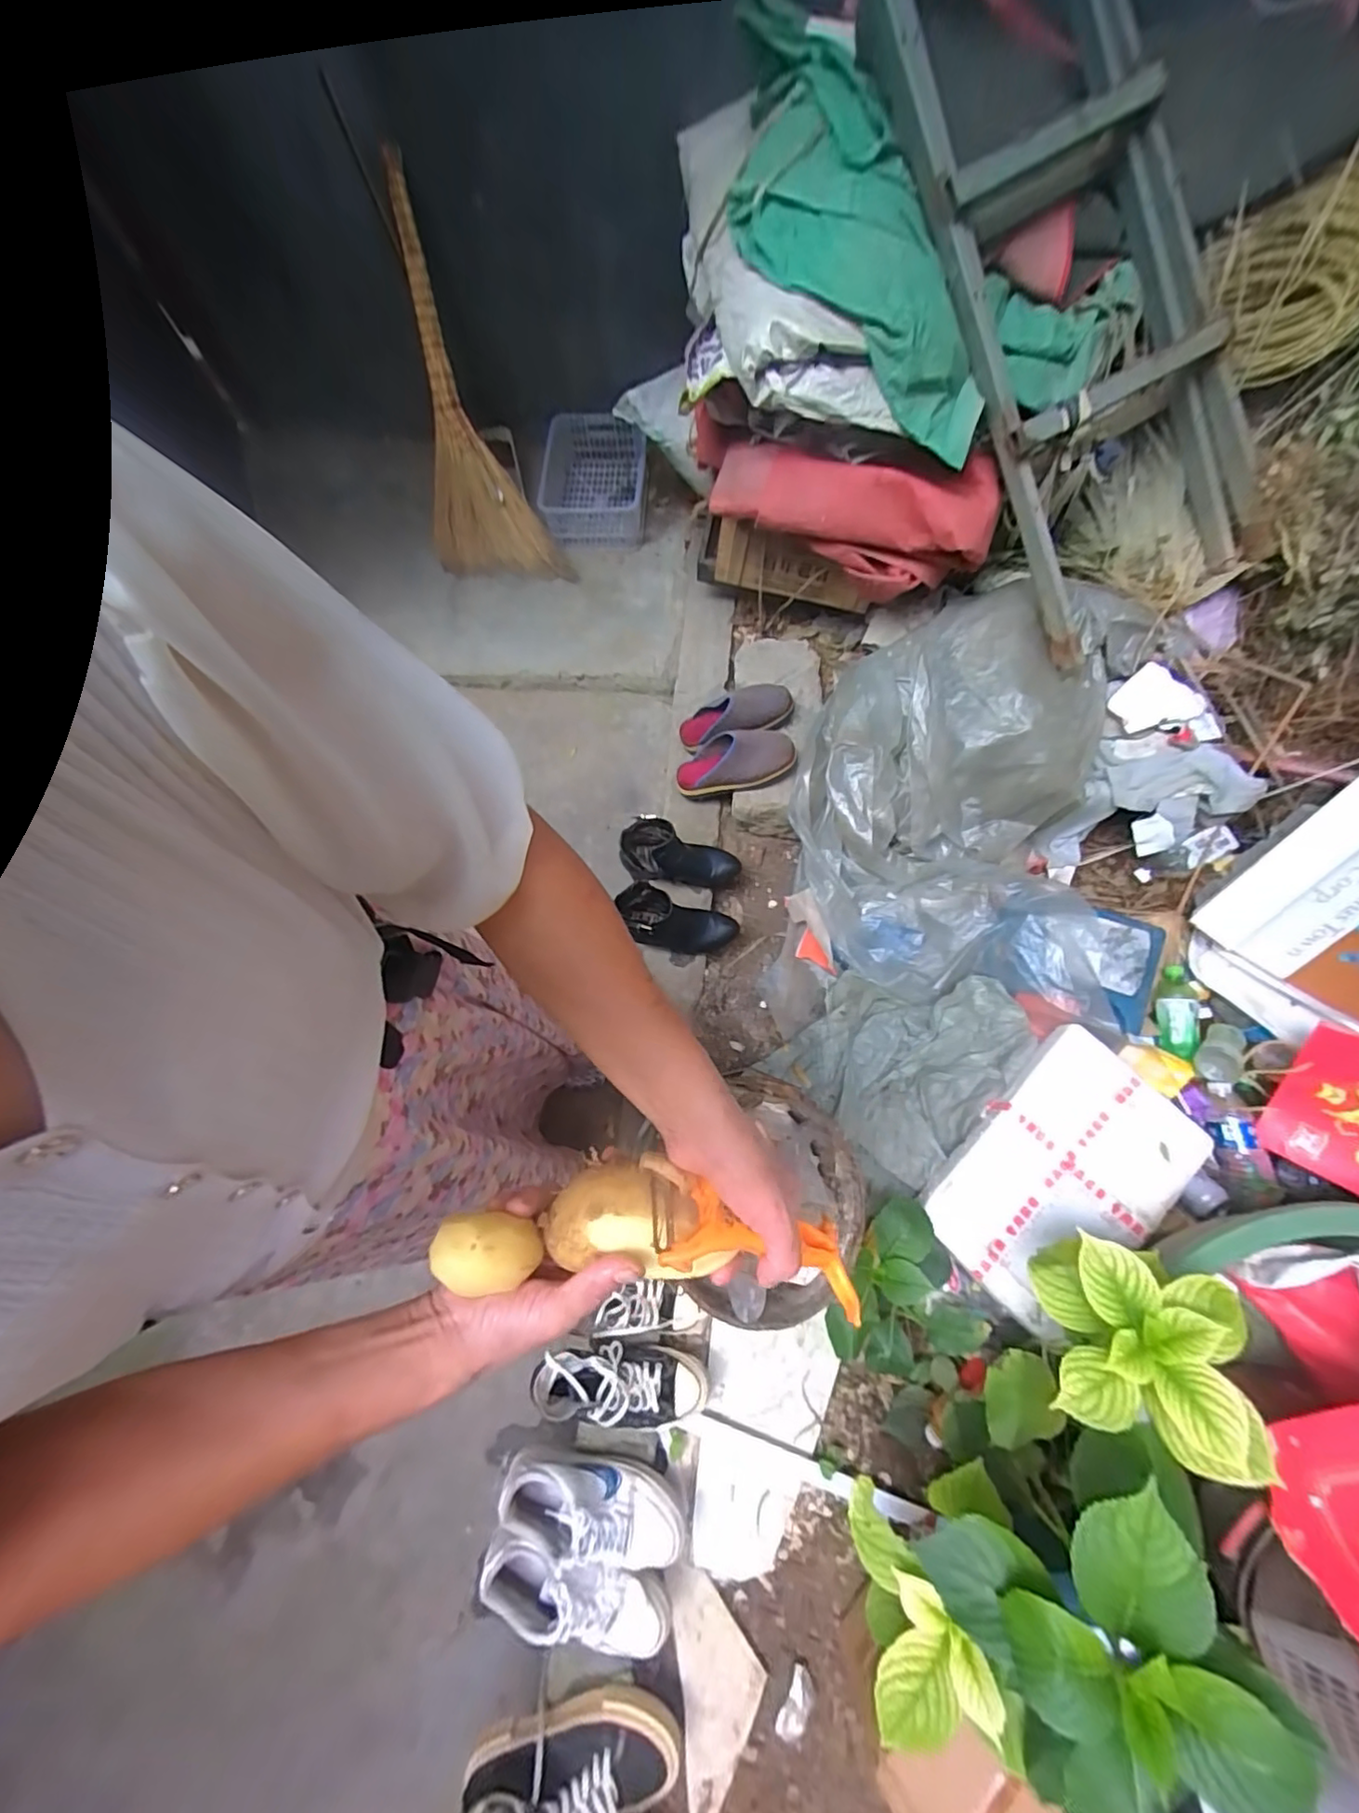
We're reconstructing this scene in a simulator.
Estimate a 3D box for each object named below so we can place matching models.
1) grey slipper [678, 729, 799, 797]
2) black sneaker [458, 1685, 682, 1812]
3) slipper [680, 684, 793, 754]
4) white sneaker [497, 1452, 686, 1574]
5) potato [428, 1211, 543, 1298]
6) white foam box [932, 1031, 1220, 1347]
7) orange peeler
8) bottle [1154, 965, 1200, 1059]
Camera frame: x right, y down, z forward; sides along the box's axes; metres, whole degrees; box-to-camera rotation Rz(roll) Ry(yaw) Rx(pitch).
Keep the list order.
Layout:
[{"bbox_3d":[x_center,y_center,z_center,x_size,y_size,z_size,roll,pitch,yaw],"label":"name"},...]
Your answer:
[{"bbox_3d":[0.106,-0.295,1.210,0.240,0.075,0.111,-12,71,19],"label":"grey slipper"},{"bbox_3d":[-0.141,1.141,0.772,0.274,0.117,0.093,-12,72,-3],"label":"black sneaker"},{"bbox_3d":[0.117,-0.400,1.271,0.240,0.083,0.118,-13,71,21],"label":"slipper"},{"bbox_3d":[-0.124,0.880,0.869,0.266,0.088,0.093,17,73,-6],"label":"white sneaker"},{"bbox_3d":[-0.112,0.199,0.348,0.053,0.039,0.040,11,73,5],"label":"potato"},{"bbox_3d":[0.643,0.452,1.007,0.442,0.056,0.277,-44,76,-12],"label":"white foam box"},{"bbox_3d":[0.055,0.217,0.386,0.166,0.046,0.049,28,73,-20],"label":"orange peeler"},{"bbox_3d":[0.930,0.197,1.118,0.073,0.064,0.181,11,73,5],"label":"bottle"}]

